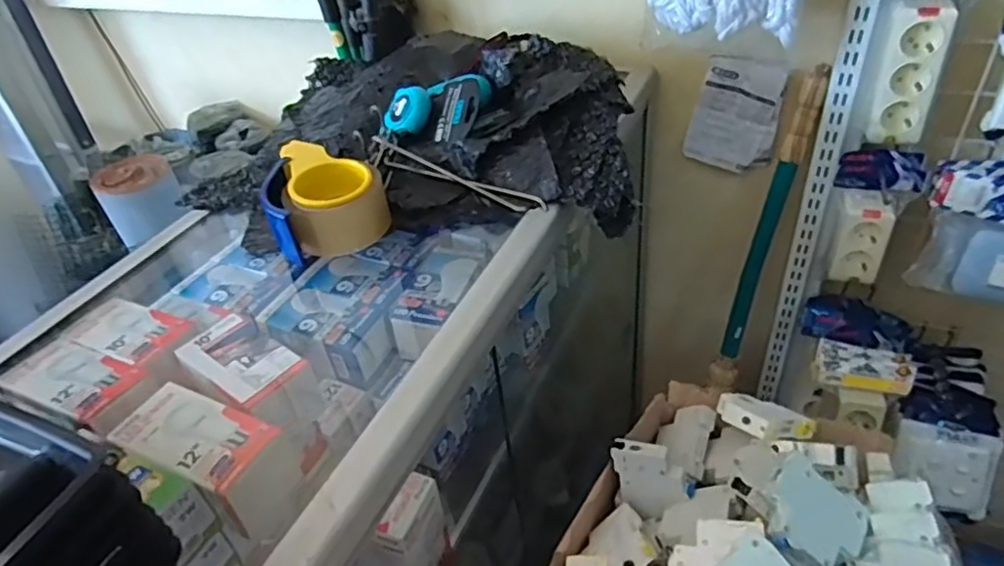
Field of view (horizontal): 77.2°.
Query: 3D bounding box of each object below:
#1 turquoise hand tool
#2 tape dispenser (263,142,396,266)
[{"bbox_3d":[-0.075,-0.196,0.705,0.117,0.040,0.102,1,40,10],"label":"turquoise hand tool"},{"bbox_3d":[-0.180,-0.088,0.643,0.114,0.072,0.128,-18,40,-13],"label":"tape dispenser"}]

